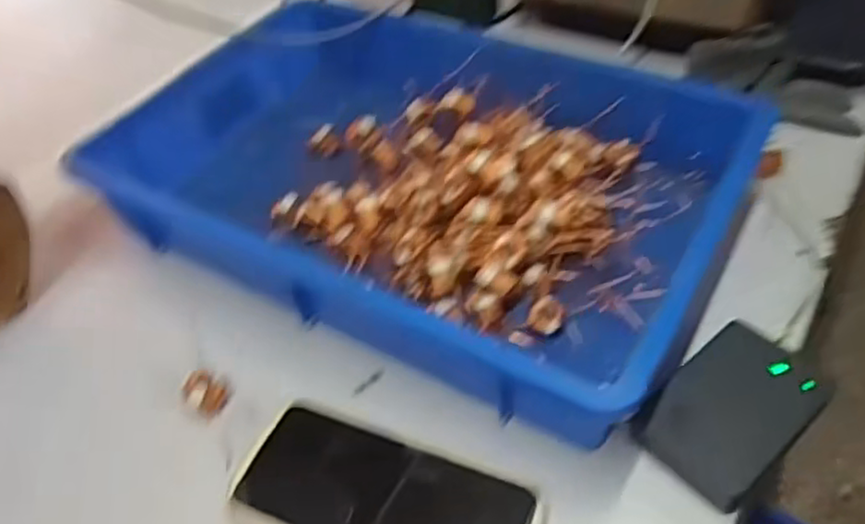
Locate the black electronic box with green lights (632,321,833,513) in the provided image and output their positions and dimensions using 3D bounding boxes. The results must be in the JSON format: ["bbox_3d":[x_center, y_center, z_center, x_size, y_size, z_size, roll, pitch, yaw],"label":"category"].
[{"bbox_3d":[0.170,0.080,0.393,0.102,0.022,0.068,-35,53,-25],"label":"black electronic box with green lights"}]

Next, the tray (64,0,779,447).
[{"bbox_3d":[-0.013,-0.070,0.524,0.438,0.075,0.273,23,53,24],"label":"tray"}]

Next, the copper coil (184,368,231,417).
[{"bbox_3d":[-0.143,0.082,0.439,0.026,0.014,0.023,14,50,18],"label":"copper coil"}]

